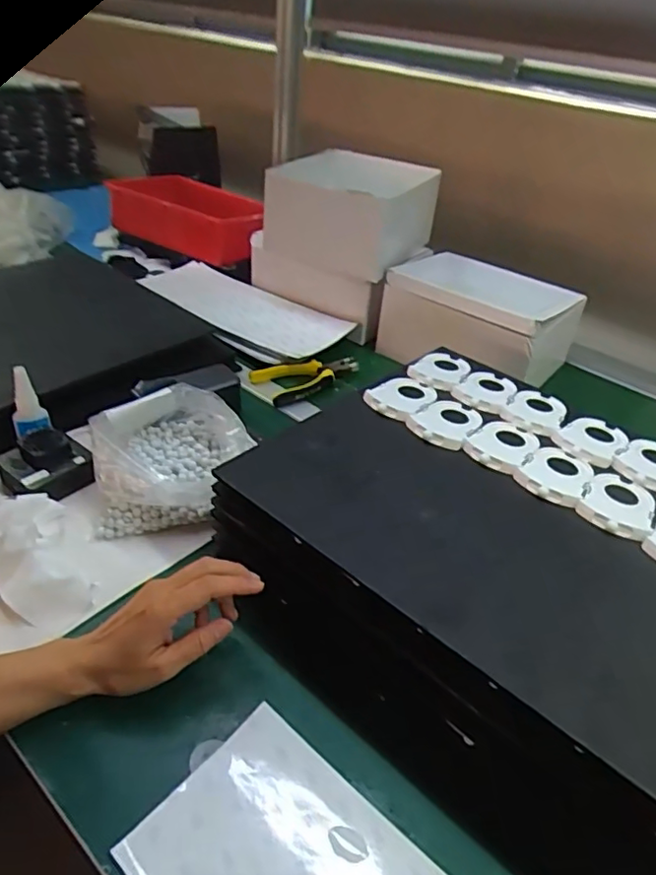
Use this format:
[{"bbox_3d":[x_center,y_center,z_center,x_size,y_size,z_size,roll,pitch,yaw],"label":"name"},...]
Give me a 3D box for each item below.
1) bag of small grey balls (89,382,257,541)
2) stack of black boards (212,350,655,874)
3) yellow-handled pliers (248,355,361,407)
[{"bbox_3d":[-0.163,0.019,0.618,0.147,0.083,0.134,-8,43,-18],"label":"bag of small grey balls"},{"bbox_3d":[0.189,0.107,0.519,0.470,0.117,0.345,32,46,27],"label":"stack of black boards"},{"bbox_3d":[-0.025,-0.090,0.843,0.152,0.020,0.072,-20,47,-29],"label":"yellow-handled pliers"}]

